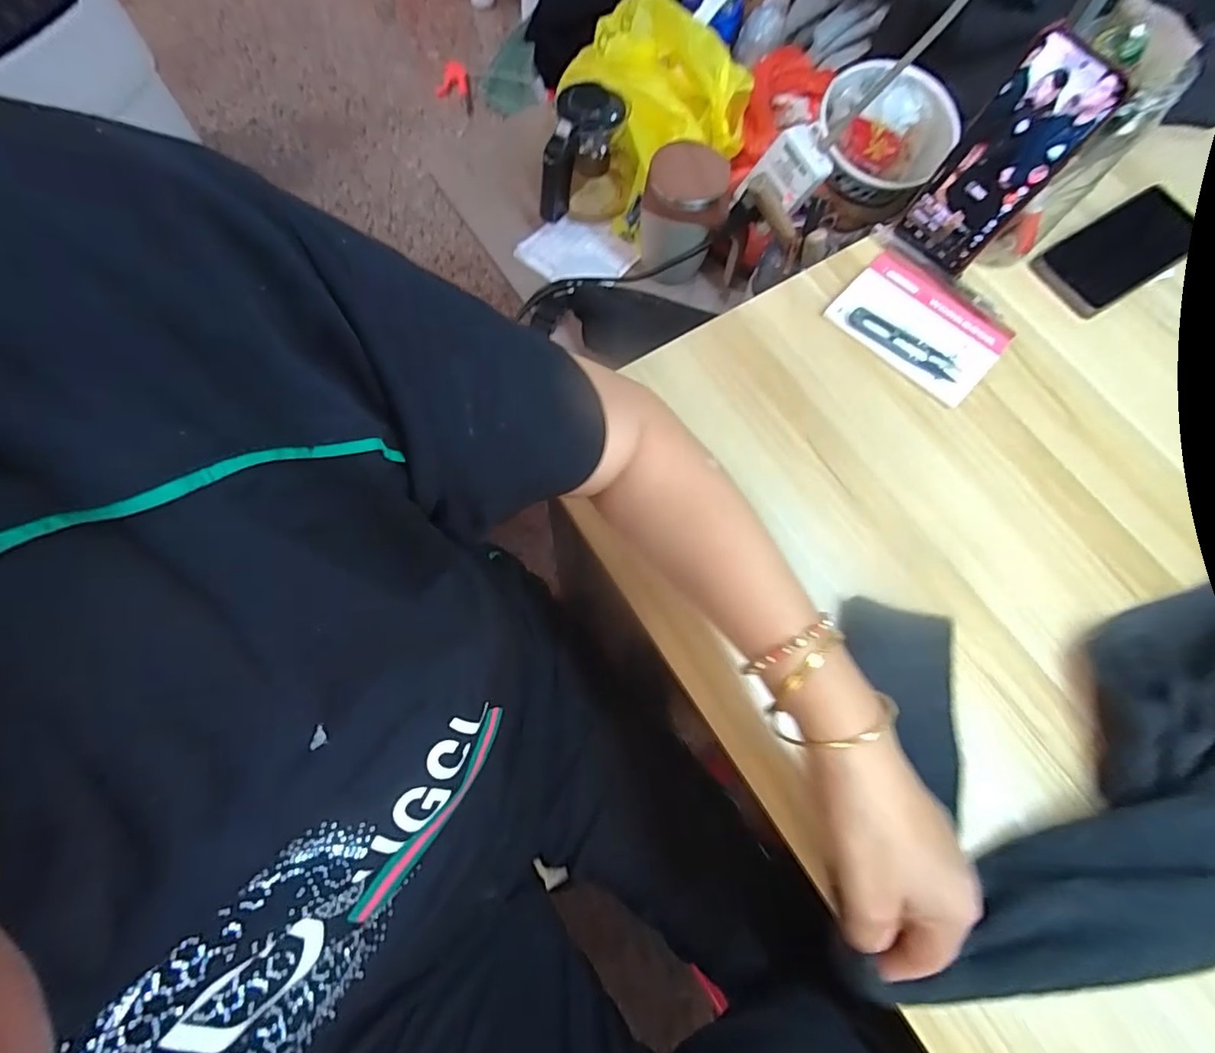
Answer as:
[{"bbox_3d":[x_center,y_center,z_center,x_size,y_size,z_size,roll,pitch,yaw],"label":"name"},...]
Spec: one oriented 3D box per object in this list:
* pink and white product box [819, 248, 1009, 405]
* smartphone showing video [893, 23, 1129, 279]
[{"bbox_3d":[0.275,-0.177,0.487,0.137,0.014,0.097,43,75,11],"label":"pink and white product box"},{"bbox_3d":[0.312,-0.288,0.443,0.008,0.157,0.072,-32,75,-28],"label":"smartphone showing video"}]

